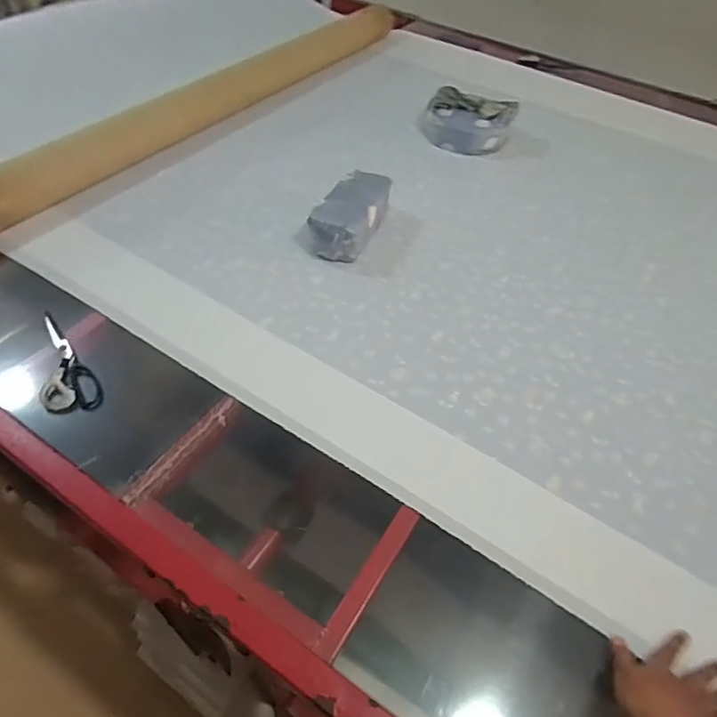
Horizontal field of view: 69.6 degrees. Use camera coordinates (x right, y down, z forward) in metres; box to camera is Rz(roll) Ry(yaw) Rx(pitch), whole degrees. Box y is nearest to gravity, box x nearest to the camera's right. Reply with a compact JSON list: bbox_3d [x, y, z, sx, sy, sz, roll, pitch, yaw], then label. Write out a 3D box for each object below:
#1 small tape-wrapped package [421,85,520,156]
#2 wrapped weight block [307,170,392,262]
[{"bbox_3d":[0.293,-0.631,1.395,0.252,0.104,0.186,15,50,7],"label":"small tape-wrapped package"},{"bbox_3d":[-0.014,-0.302,1.085,0.112,0.097,0.242,21,51,12],"label":"wrapped weight block"}]

